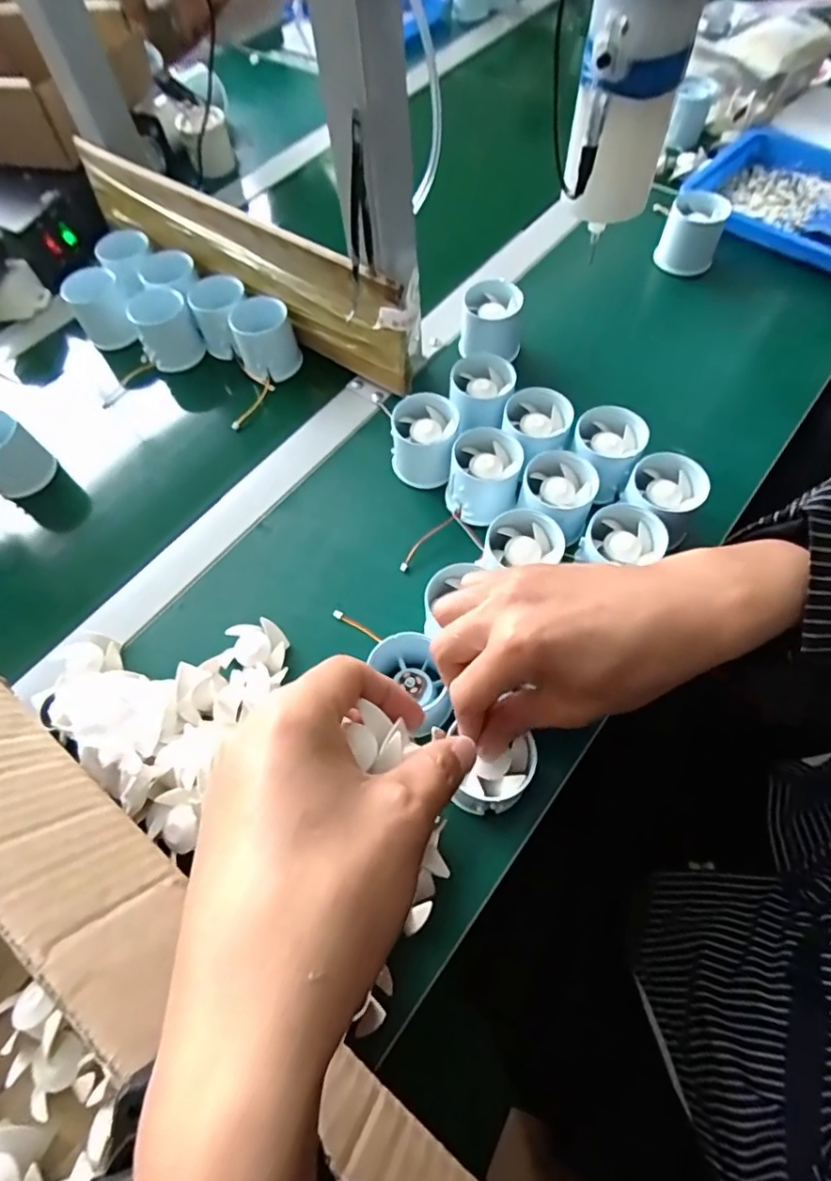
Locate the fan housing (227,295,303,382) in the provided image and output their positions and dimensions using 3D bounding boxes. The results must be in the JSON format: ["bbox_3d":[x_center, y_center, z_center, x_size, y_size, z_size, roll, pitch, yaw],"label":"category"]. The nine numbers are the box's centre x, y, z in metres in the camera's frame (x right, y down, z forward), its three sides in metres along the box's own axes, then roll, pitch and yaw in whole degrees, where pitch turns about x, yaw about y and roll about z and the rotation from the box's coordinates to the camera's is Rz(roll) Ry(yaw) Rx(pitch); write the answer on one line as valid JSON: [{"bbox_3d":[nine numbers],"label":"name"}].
[{"bbox_3d":[-0.136,-0.230,0.524,0.055,0.050,0.056,-18,62,-5],"label":"fan housing"}]

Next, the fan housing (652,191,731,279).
[{"bbox_3d":[0.269,-0.344,0.561,0.053,0.057,0.055,24,66,16],"label":"fan housing"}]

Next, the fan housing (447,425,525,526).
[{"bbox_3d":[0.052,-0.085,0.431,0.052,0.045,0.054,12,63,10],"label":"fan housing"}]

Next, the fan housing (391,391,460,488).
[{"bbox_3d":[0.007,-0.118,0.454,0.050,0.048,0.051,0,62,4],"label":"fan housing"}]

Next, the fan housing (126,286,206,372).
[{"bbox_3d":[-0.239,-0.250,0.551,0.055,0.052,0.055,-28,64,-11],"label":"fan housing"}]

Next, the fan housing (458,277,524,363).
[{"bbox_3d":[0.069,-0.240,0.517,0.051,0.051,0.052,11,63,10],"label":"fan housing"}]

